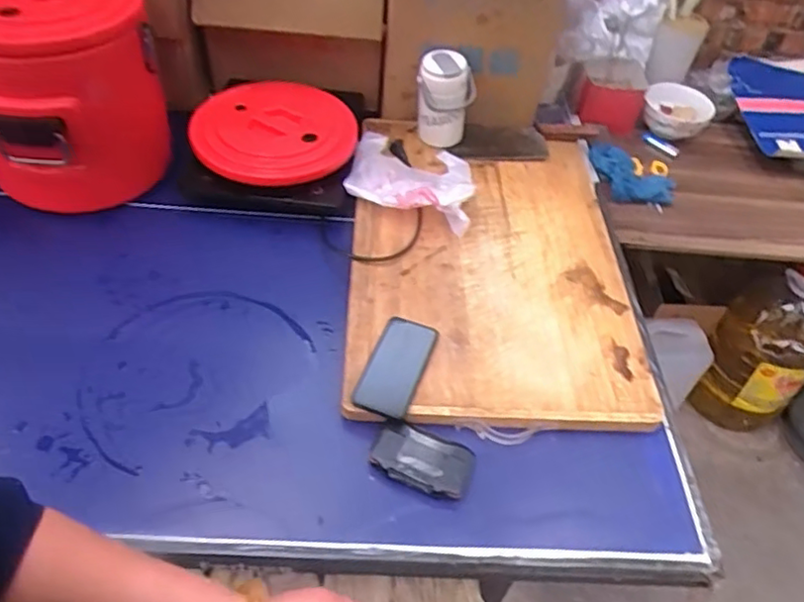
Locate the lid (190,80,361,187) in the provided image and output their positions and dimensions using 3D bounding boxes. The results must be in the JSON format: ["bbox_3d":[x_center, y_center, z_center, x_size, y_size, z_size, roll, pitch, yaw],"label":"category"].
[{"bbox_3d":[-0.239,-0.333,1.193,0.281,0.051,0.326,-7,50,-7],"label":"lid"}]

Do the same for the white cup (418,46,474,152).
[{"bbox_3d":[0.082,-0.376,1.229,0.099,0.174,0.091,2,47,-2],"label":"white cup"}]

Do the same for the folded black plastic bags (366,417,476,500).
[{"bbox_3d":[0.027,0.200,0.817,0.127,0.017,0.073,17,48,12],"label":"folded black plastic bags"}]

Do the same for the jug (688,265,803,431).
[{"bbox_3d":[0.936,0.130,1.670,0.239,0.459,0.209,35,53,24],"label":"jug"}]

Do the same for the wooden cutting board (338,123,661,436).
[{"bbox_3d":[0.143,-0.087,1.073,0.434,0.045,0.664,2,47,-2],"label":"wooden cutting board"}]

